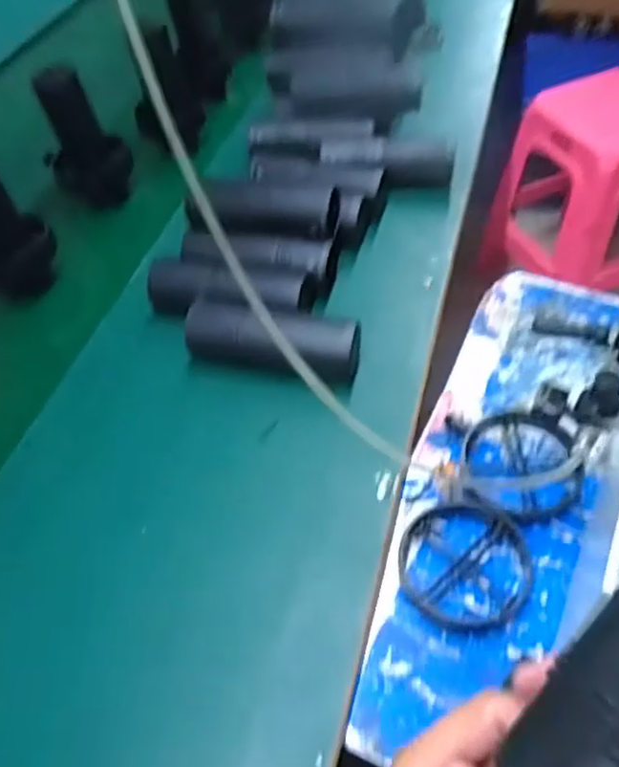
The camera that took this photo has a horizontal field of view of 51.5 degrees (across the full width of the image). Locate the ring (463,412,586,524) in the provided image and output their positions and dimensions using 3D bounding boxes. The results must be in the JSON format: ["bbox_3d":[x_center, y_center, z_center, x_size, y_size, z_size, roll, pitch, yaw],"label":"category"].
[{"bbox_3d":[0.183,0.068,0.550,0.098,0.025,0.103,-3,50,3],"label":"ring"}]

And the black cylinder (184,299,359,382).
[{"bbox_3d":[-0.036,-0.037,0.611,0.158,0.050,0.054,8,51,12],"label":"black cylinder"}]

